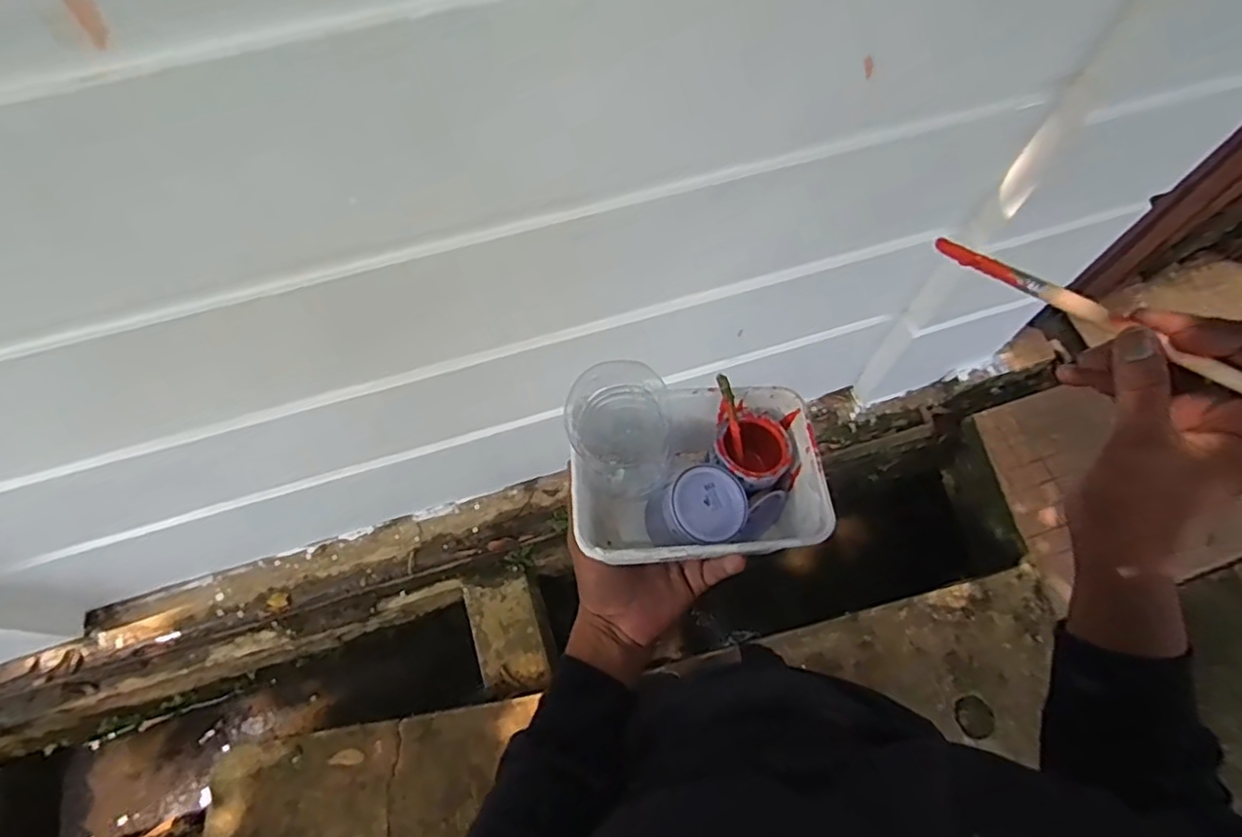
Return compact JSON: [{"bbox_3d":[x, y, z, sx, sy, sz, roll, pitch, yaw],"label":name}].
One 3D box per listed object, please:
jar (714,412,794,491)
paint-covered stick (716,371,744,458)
[{"bbox_3d":[0.099,0.029,0.492,0.054,0.053,0.058,0,66,-1],"label":"jar"},{"bbox_3d":[0.082,-0.001,0.475,0.008,0.008,0.065,-16,101,-8],"label":"paint-covered stick"}]

